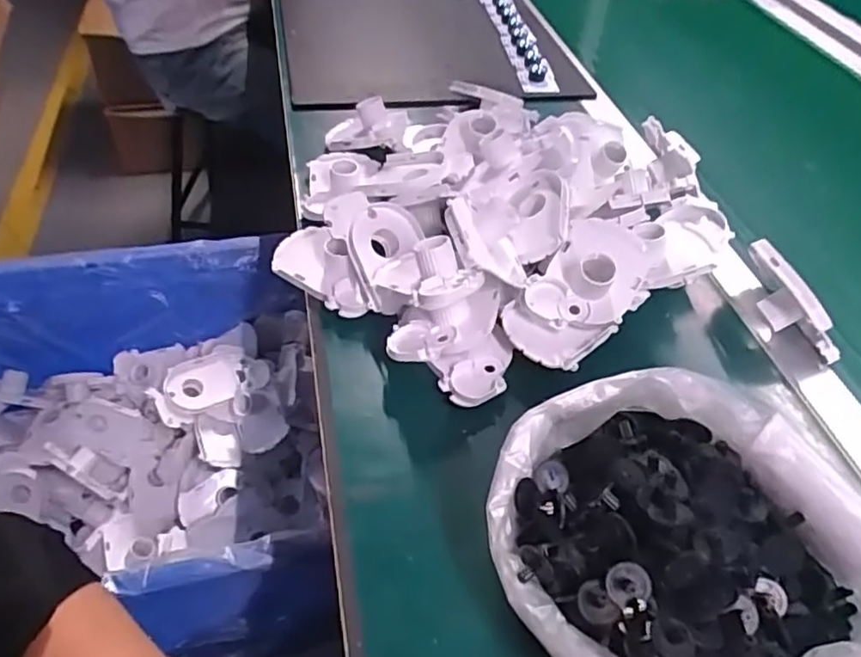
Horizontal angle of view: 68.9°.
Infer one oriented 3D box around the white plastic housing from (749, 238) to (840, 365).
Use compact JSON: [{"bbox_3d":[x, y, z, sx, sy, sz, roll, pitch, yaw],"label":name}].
[{"bbox_3d":[0.281,-0.021,0.492,0.026,0.040,0.106,-19,74,-21],"label":"white plastic housing"}]

